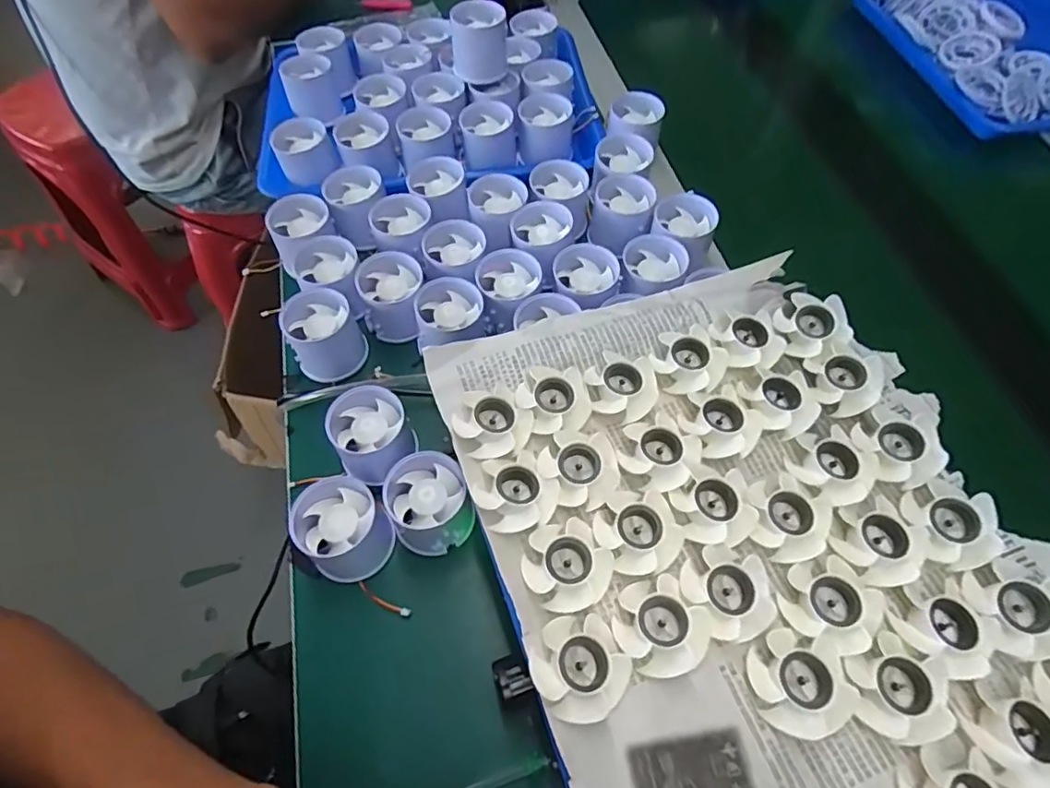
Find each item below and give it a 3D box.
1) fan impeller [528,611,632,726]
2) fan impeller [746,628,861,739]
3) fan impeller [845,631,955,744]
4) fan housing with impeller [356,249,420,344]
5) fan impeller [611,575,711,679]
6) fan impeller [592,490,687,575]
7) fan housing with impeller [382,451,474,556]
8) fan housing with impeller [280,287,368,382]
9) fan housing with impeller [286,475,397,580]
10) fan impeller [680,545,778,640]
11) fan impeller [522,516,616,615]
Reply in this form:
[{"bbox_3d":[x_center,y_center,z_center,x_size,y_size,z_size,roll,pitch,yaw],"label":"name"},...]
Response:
[{"bbox_3d":[0.025,0.125,0.259,0.041,0.017,0.043,0,60,0],"label":"fan impeller"},{"bbox_3d":[0.124,0.130,0.257,0.042,0.018,0.042,-13,61,-7],"label":"fan impeller"},{"bbox_3d":[0.167,0.131,0.255,0.040,0.012,0.042,0,60,0],"label":"fan impeller"},{"bbox_3d":[-0.106,-0.079,0.462,0.048,0.047,0.052,0,60,0],"label":"fan housing with impeller"},{"bbox_3d":[0.064,0.110,0.270,0.040,0.017,0.042,0,60,0],"label":"fan impeller"},{"bbox_3d":[0.058,0.070,0.293,0.038,0.014,0.044,-28,63,-15],"label":"fan impeller"},{"bbox_3d":[-0.063,0.073,0.375,0.052,0.048,0.051,0,60,0],"label":"fan housing with impeller"},{"bbox_3d":[-0.157,-0.045,0.448,0.052,0.054,0.049,-26,63,-14],"label":"fan housing with impeller"},{"bbox_3d":[-0.117,0.088,0.368,0.053,0.045,0.053,0,60,0],"label":"fan housing with impeller"},{"bbox_3d":[0.098,0.097,0.277,0.041,0.017,0.041,-5,60,-2],"label":"fan impeller"},{"bbox_3d":[0.021,0.085,0.285,0.040,0.013,0.043,0,60,0],"label":"fan impeller"}]

